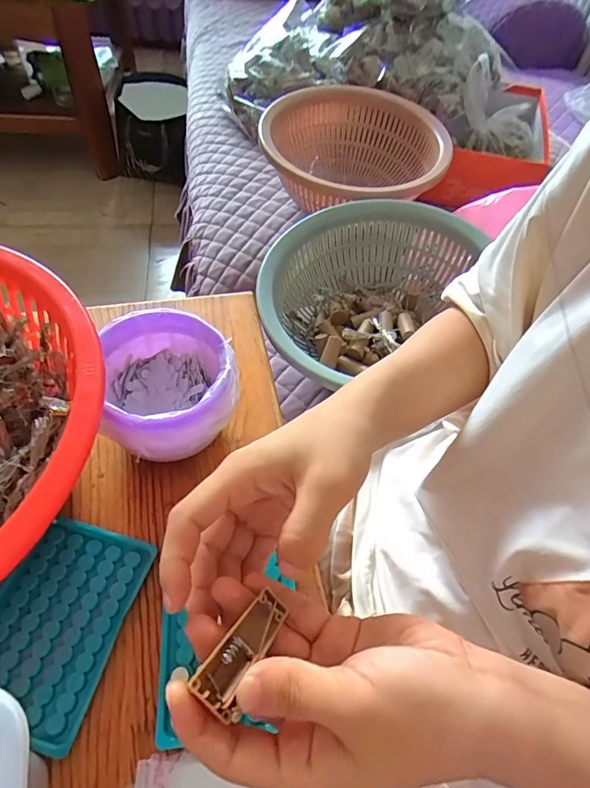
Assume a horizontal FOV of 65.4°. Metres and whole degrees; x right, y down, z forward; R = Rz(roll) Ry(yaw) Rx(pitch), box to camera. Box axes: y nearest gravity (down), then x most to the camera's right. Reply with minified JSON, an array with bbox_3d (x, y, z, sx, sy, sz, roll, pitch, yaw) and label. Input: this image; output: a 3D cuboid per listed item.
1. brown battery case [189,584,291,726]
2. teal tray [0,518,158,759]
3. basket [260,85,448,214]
[{"bbox_3d":[-0.021,0.108,0.193,0.018,0.013,0.046,31,46,17],"label":"brown battery case"},{"bbox_3d":[-0.167,0.154,0.319,0.093,0.007,0.126,16,54,7],"label":"teal tray"},{"bbox_3d":[0.087,-0.362,0.729,0.277,0.110,0.274,-7,55,-11],"label":"basket"}]

